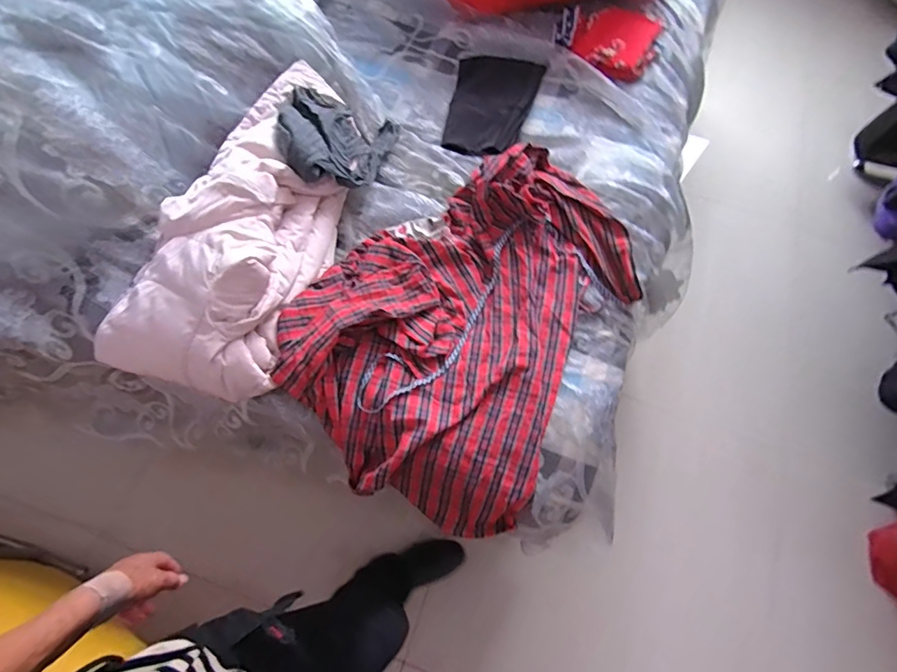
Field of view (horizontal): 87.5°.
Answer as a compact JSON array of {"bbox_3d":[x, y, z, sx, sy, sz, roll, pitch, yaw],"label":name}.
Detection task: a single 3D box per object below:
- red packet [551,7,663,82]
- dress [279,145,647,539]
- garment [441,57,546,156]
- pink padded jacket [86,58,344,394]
[{"bbox_3d":[0.353,-0.679,1.066,0.229,0.038,0.174,26,69,9],"label":"red packet"},{"bbox_3d":[0.035,-0.052,0.821,0.470,0.141,0.652,30,70,10],"label":"dress"},{"bbox_3d":[0.097,-0.500,1.014,0.179,0.035,0.294,10,68,2],"label":"garment"},{"bbox_3d":[-0.328,-0.223,0.800,0.252,0.139,0.627,15,68,4],"label":"pink padded jacket"}]

